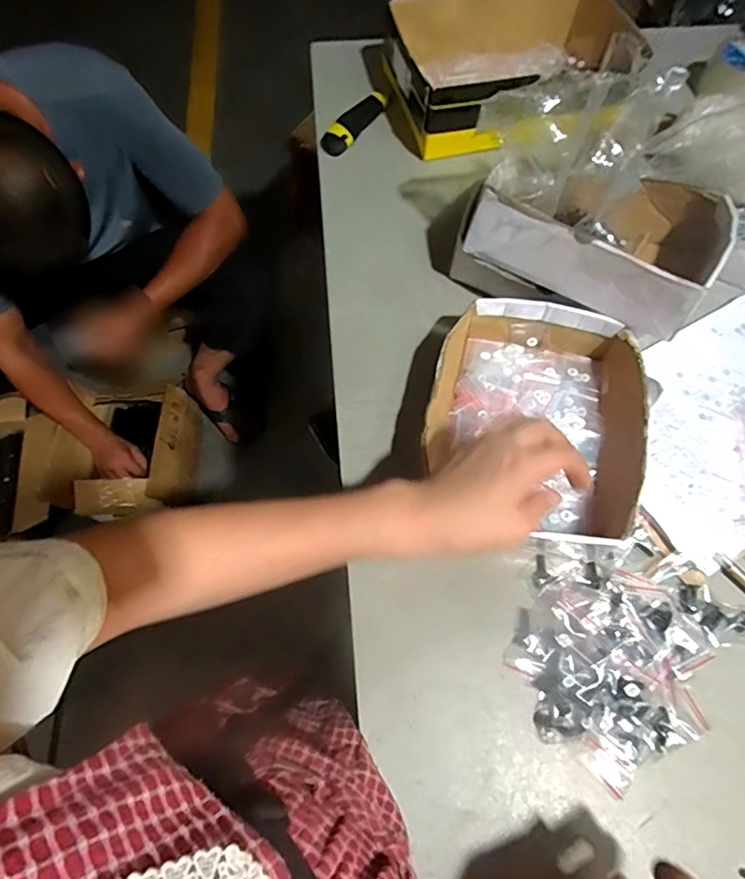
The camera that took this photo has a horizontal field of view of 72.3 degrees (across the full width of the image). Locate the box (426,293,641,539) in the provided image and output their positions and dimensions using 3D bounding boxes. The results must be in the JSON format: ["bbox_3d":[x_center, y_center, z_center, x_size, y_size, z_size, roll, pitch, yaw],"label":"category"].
[{"bbox_3d":[0.157,-0.020,0.497,0.196,0.061,0.227,14,68,6],"label":"box"}]

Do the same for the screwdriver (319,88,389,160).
[{"bbox_3d":[-0.023,-0.445,0.710,0.035,0.023,0.131,31,70,13],"label":"screwdriver"}]

